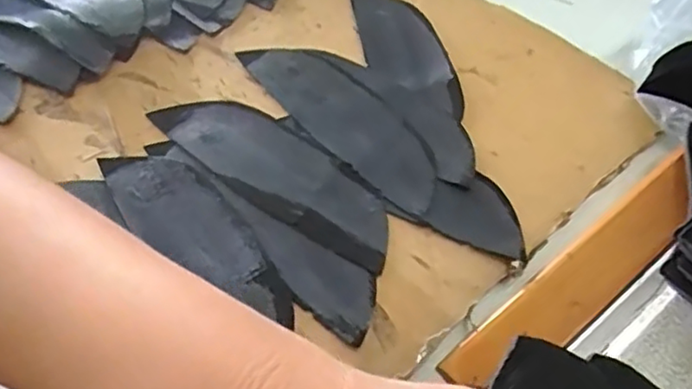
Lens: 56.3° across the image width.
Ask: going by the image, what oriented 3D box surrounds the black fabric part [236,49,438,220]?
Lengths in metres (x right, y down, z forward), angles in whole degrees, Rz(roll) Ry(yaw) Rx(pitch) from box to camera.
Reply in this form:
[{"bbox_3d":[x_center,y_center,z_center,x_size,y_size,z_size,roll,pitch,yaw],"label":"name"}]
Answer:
[{"bbox_3d":[0.000,-0.045,0.362,0.049,0.004,0.147,-30,58,-23],"label":"black fabric part"}]

